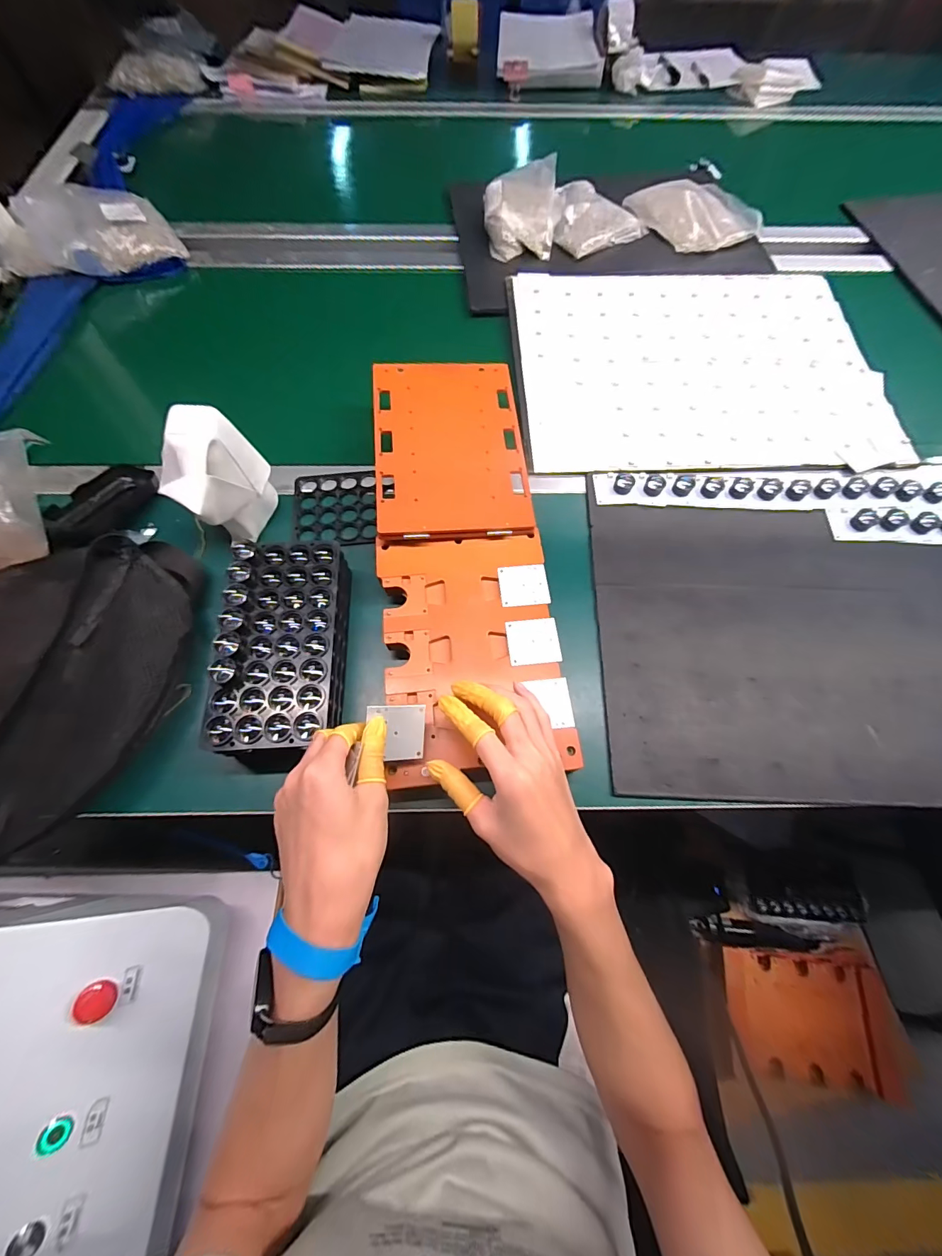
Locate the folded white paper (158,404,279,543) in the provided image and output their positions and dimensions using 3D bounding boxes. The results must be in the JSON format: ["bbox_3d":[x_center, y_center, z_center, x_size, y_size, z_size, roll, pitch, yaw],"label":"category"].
[{"bbox_3d":[-0.255,-0.147,0.439,0.059,0.119,0.098,25,70,10],"label":"folded white paper"}]

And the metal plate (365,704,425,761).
[{"bbox_3d":[-0.059,0.084,0.345,0.046,0.004,0.044,4,88,-26],"label":"metal plate"}]

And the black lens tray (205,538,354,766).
[{"bbox_3d":[-0.172,0.018,0.400,0.103,0.064,0.201,-4,68,-1],"label":"black lens tray"}]

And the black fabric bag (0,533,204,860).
[{"bbox_3d":[-0.392,0.046,0.388,0.231,0.059,0.295,1,67,1],"label":"black fabric bag"}]

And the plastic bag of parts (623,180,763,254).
[{"bbox_3d":[0.363,-0.684,0.707,0.169,0.030,0.172,-19,69,-8],"label":"plastic bag of parts"}]

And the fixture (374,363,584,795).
[{"bbox_3d":[-0.010,-0.089,0.437,0.168,0.024,0.453,-3,73,-1],"label":"fixture"}]

